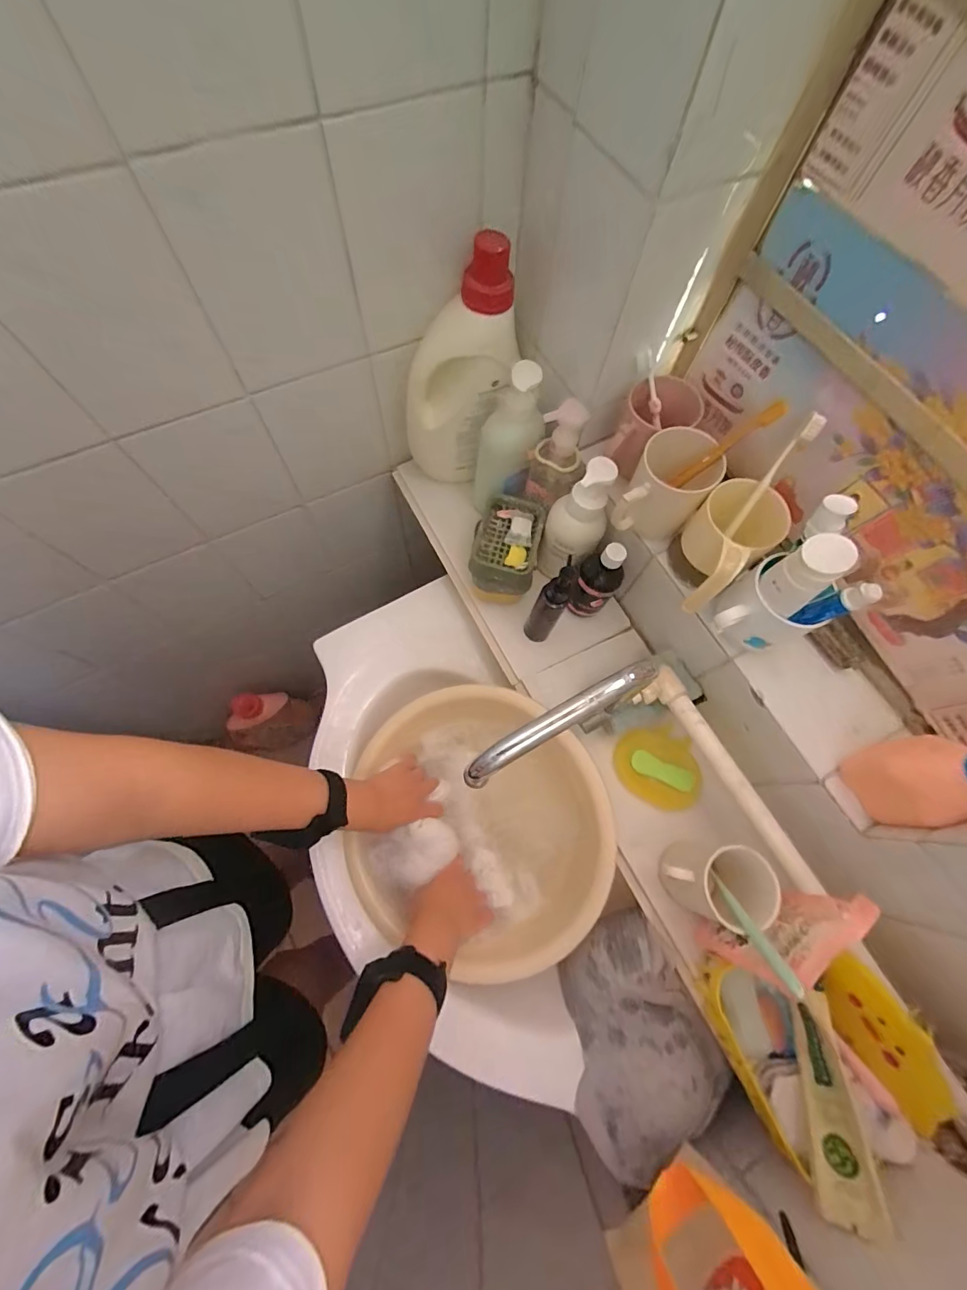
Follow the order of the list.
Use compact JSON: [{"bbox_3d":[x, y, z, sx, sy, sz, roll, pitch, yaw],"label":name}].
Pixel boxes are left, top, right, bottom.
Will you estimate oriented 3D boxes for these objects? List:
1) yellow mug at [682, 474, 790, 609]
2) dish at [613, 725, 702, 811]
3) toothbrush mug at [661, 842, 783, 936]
[{"bbox_3d":[0.256,-0.108,0.478,0.077,0.085,0.114,38,73,10],"label":"yellow mug"},{"bbox_3d":[0.222,0.153,0.563,0.107,0.014,0.094,16,91,8],"label":"dish"},{"bbox_3d":[0.233,0.252,0.482,0.102,0.115,0.073,9,71,1],"label":"toothbrush mug"}]

